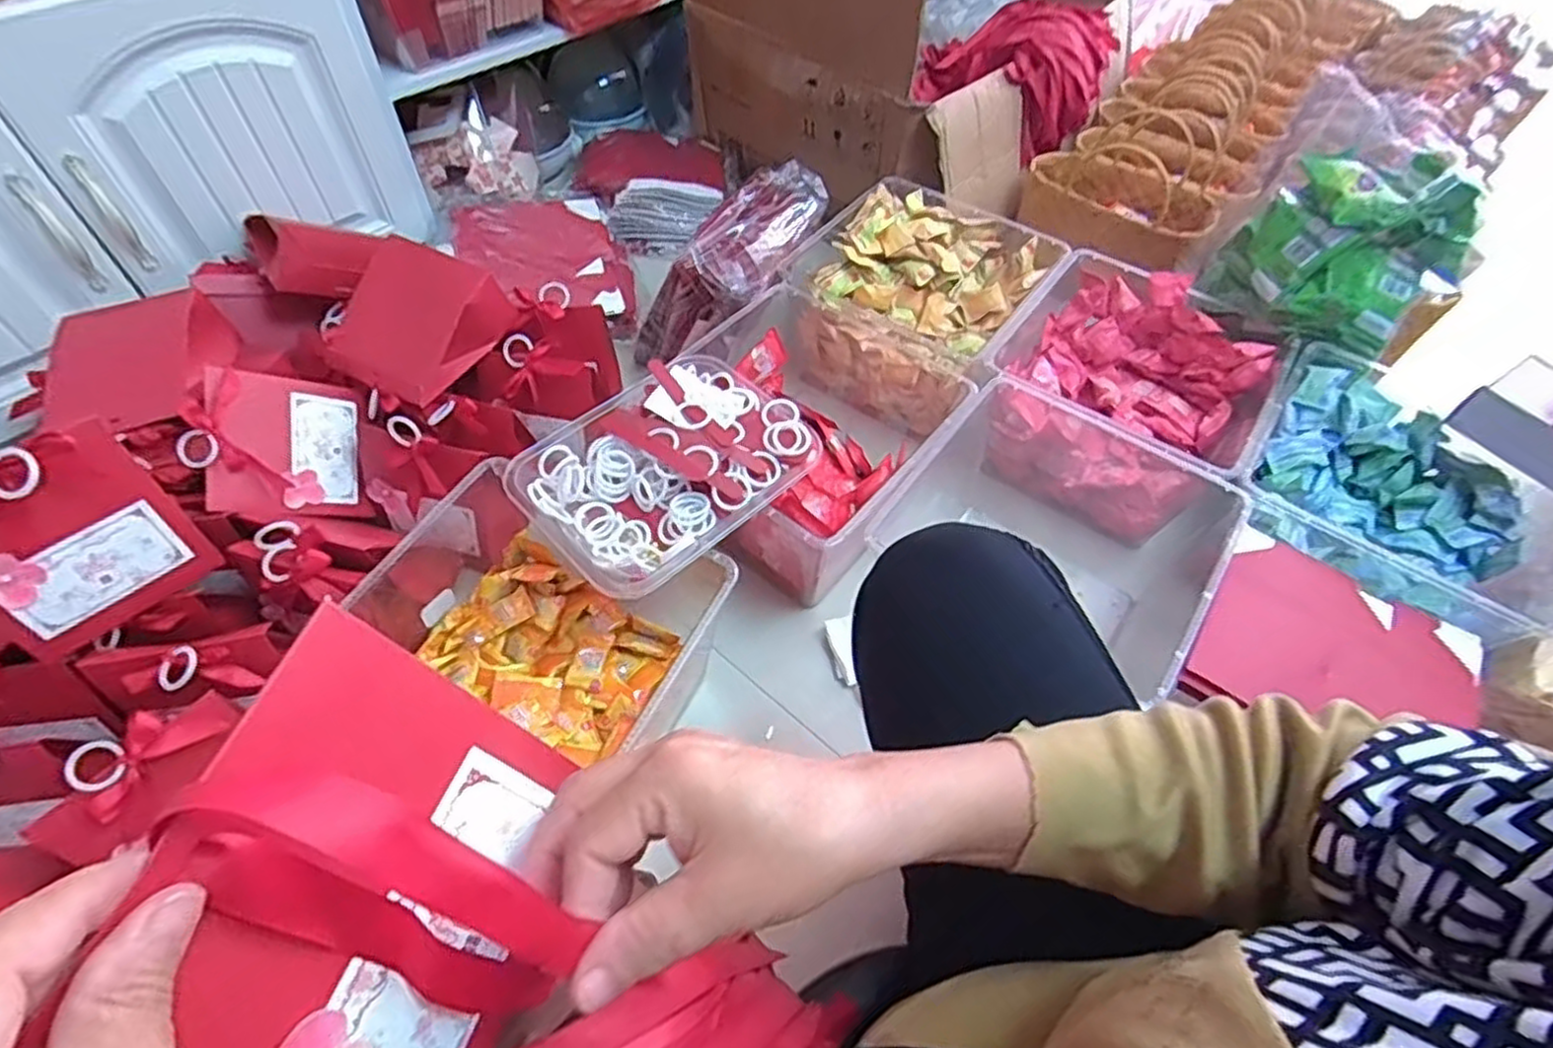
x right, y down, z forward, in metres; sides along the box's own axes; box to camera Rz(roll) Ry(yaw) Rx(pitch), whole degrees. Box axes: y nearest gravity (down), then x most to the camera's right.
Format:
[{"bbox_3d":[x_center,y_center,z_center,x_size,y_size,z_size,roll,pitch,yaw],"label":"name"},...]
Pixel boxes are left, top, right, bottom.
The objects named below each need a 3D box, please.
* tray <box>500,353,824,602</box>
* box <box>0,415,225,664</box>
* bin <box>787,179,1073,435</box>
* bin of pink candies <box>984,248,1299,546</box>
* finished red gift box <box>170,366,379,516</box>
[{"bbox_3d":[-0.110,-0.060,0.718,0.263,0.056,0.201,-34,62,-24],"label":"tray"},{"bbox_3d":[-0.590,0.018,0.609,0.044,0.177,0.161,32,59,20],"label":"box"},{"bbox_3d":[0.194,-0.304,1.062,0.317,0.188,0.323,30,58,19],"label":"bin"},{"bbox_3d":[0.451,-0.161,0.975,0.310,0.189,0.313,30,58,19],"label":"bin of pink candies"},{"bbox_3d":[-0.539,-0.084,0.799,0.034,0.170,0.151,-6,89,30],"label":"finished red gift box"}]

